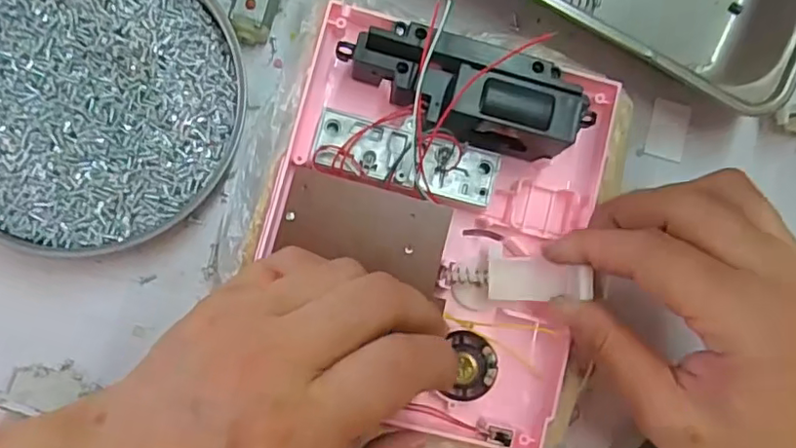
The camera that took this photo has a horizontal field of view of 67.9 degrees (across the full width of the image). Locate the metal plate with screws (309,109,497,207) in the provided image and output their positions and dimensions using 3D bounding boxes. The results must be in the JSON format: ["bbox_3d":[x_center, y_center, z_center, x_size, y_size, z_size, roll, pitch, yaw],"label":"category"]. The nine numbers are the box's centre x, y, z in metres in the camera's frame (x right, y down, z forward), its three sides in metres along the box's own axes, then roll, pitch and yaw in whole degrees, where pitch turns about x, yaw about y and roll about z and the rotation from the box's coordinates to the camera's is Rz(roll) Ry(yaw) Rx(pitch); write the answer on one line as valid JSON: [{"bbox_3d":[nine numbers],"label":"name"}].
[{"bbox_3d":[0.004,-0.027,0.246,0.076,0.010,0.025,13,85,-5],"label":"metal plate with screws"}]

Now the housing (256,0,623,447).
[{"bbox_3d":[0.015,0.001,0.241,0.131,0.038,0.157,15,91,-3],"label":"housing"}]

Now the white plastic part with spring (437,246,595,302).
[{"bbox_3d":[0.048,0.021,0.241,0.060,0.016,0.019,4,91,21],"label":"white plastic part with spring"}]

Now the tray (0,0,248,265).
[{"bbox_3d":[-0.136,-0.057,0.254,0.132,0.016,0.135,0,91,-3],"label":"tray"}]

